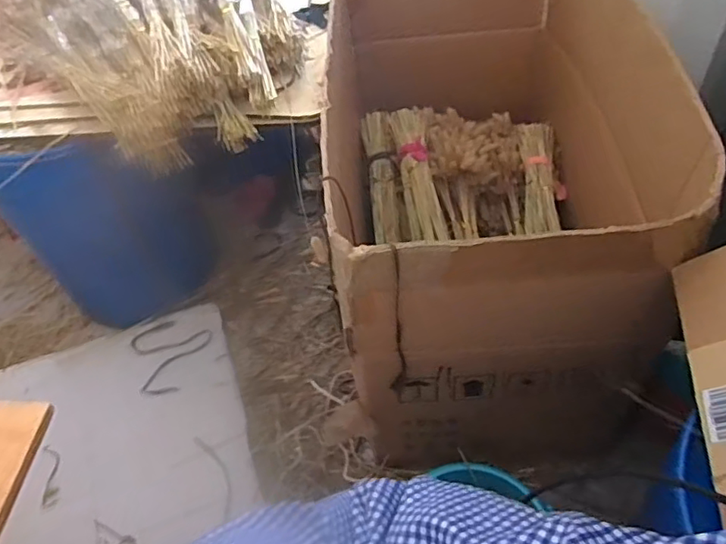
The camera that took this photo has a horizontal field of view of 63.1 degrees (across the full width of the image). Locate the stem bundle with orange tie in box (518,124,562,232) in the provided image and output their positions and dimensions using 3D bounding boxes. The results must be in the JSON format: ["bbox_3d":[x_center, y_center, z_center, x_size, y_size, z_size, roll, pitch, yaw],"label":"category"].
[{"bbox_3d":[0.343,-0.181,1.148,0.074,0.066,0.252,1,64,6],"label":"stem bundle with orange tie in box"}]

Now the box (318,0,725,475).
[{"bbox_3d":[0.197,-0.154,1.011,0.428,0.516,0.766,-3,51,3],"label":"box"}]

